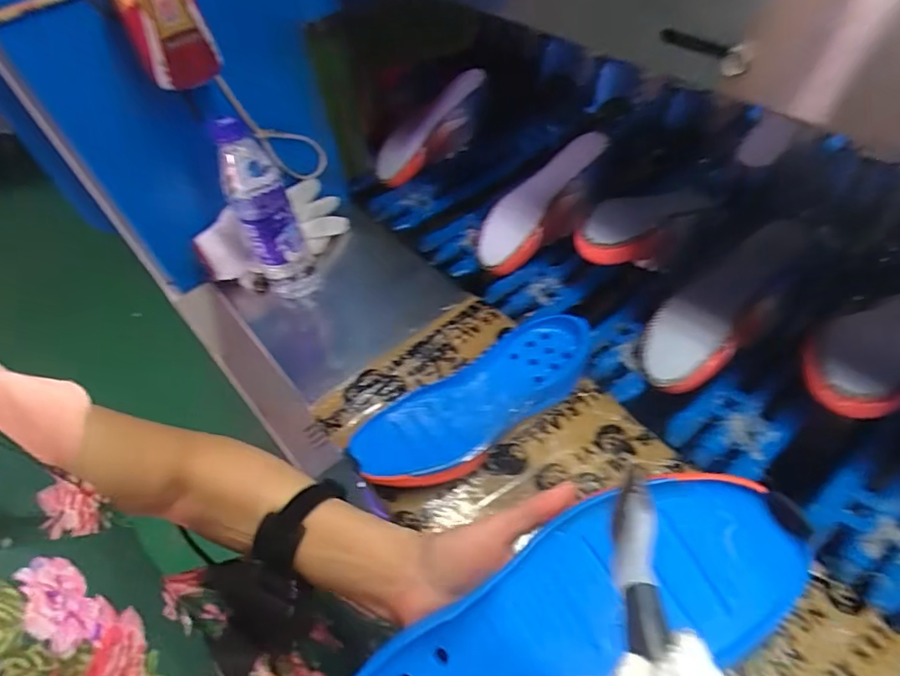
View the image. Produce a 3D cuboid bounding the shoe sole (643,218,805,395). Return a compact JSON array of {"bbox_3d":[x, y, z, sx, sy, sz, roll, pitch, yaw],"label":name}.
[{"bbox_3d":[0.307,-0.039,0.584,0.237,0.044,0.086,-46,59,-4],"label":"shoe sole"}]

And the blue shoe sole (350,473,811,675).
[{"bbox_3d":[0.057,0.155,0.278,0.264,0.027,0.090,-29,53,-3],"label":"blue shoe sole"}]

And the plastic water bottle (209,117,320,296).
[{"bbox_3d":[-0.215,-0.138,0.605,0.073,0.220,0.059,-20,52,-14],"label":"plastic water bottle"}]

